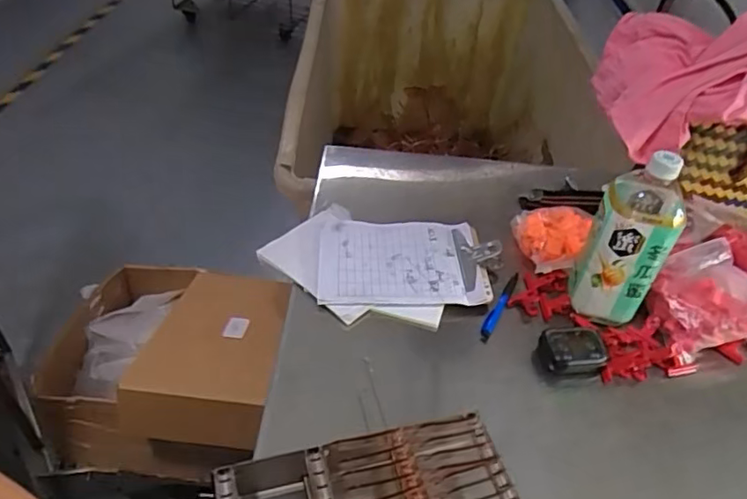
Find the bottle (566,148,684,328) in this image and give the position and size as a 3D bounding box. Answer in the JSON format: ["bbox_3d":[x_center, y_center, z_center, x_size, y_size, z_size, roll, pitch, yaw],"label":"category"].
[{"bbox_3d":[0.299,-0.014,0.664,0.086,0.208,0.097,26,46,21],"label":"bottle"}]

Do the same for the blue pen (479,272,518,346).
[{"bbox_3d":[0.159,0.068,0.718,0.013,0.013,0.130,23,45,18],"label":"blue pen"}]

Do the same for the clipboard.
[{"bbox_3d":[0.043,0.009,0.743,0.223,0.018,0.147,1,43,-6],"label":"clipboard"}]

